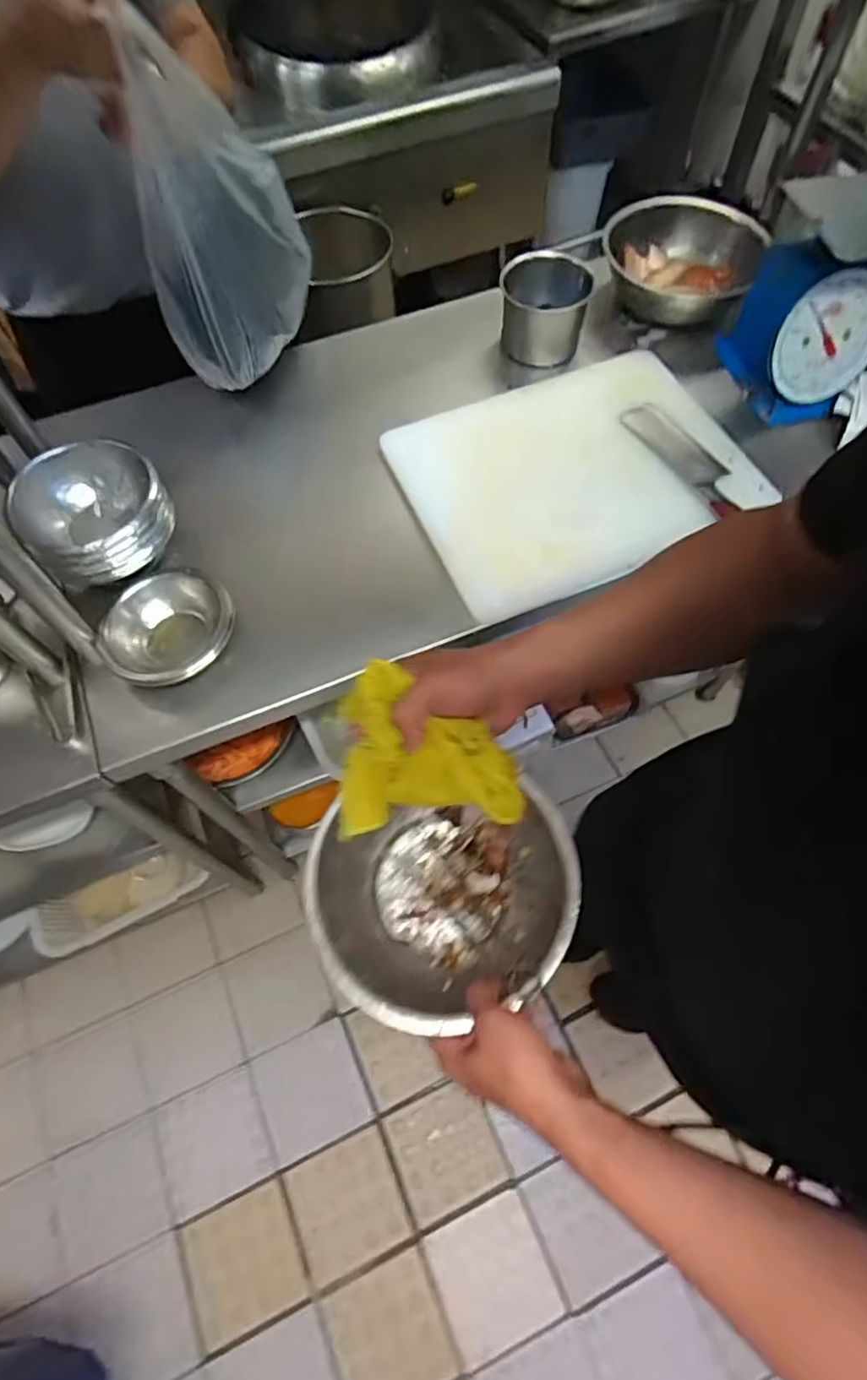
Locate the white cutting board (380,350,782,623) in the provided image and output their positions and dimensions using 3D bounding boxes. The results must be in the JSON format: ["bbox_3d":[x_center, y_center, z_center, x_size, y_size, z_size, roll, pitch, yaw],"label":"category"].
[{"bbox_3d":[0.187,-0.300,0.874,0.423,0.026,0.324,-25,68,-6],"label":"white cutting board"}]

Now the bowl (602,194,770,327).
[{"bbox_3d":[0.381,-0.668,0.998,0.223,0.079,0.244,-1,63,1],"label":"bowl"}]

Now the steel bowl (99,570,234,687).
[{"bbox_3d":[-0.306,-0.074,0.750,0.123,0.061,0.147,2,63,2],"label":"steel bowl"}]

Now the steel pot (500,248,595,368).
[{"bbox_3d":[0.164,-0.570,0.954,0.124,0.104,0.115,-1,63,1],"label":"steel pot"}]

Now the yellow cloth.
[{"bbox_3d":[-0.001,0.041,0.450,0.125,0.040,0.106,0,69,-1],"label":"yellow cloth"}]

